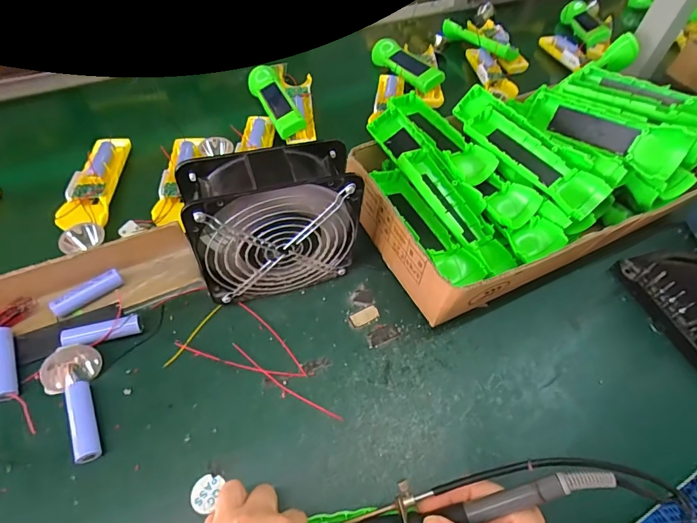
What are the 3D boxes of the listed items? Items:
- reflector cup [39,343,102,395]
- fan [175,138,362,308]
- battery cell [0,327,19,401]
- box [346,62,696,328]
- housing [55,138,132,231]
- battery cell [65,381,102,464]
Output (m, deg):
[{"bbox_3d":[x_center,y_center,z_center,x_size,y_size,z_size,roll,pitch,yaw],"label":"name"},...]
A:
[{"bbox_3d":[-0.244,0.095,0.353,0.036,0.026,0.043,-1,56,-6],"label":"reflector cup"},{"bbox_3d":[-0.066,-0.031,0.384,0.152,0.148,0.064,-14,58,-14],"label":"fan"},{"bbox_3d":[-0.310,0.090,0.358,0.017,0.013,0.071,-21,60,-18],"label":"battery cell"},{"bbox_3d":[0.206,-0.125,0.482,0.396,0.131,0.274,-21,60,-16],"label":"box"},{"bbox_3d":[-0.315,-0.101,0.497,0.050,0.024,0.160,-5,56,-8],"label":"housing"},{"bbox_3d":[-0.222,0.135,0.335,0.018,0.017,0.065,-20,59,-17],"label":"battery cell"}]

